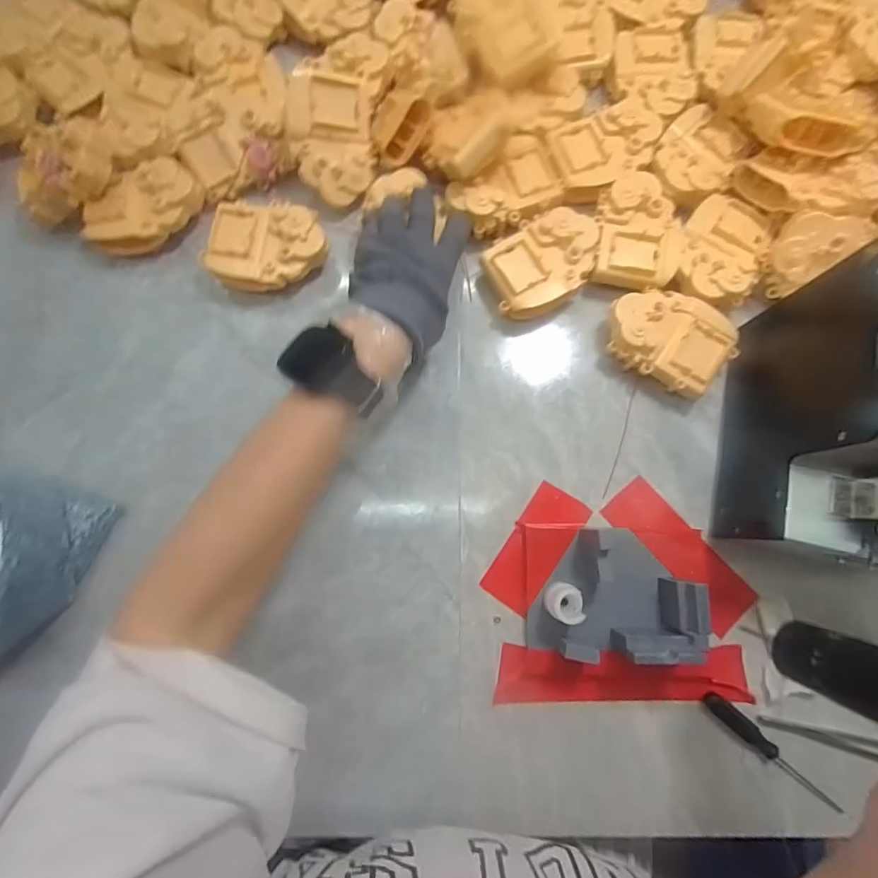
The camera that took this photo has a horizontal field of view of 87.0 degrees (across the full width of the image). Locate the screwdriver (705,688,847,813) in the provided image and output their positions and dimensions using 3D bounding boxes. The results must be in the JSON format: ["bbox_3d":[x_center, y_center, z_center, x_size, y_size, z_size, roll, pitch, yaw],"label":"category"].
[{"bbox_3d":[0.245,0.229,0.340,0.114,0.009,0.014,38,81,6],"label":"screwdriver"}]

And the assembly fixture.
[{"bbox_3d":[0.127,0.113,0.342,0.112,0.050,0.088,1,79,-1],"label":"assembly fixture"}]

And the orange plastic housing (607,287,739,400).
[{"bbox_3d":[0.191,-0.083,0.390,0.104,0.037,0.076,32,80,5],"label":"orange plastic housing"}]

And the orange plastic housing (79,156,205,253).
[{"bbox_3d":[-0.254,-0.197,0.397,0.098,0.030,0.067,-42,82,-8],"label":"orange plastic housing"}]

